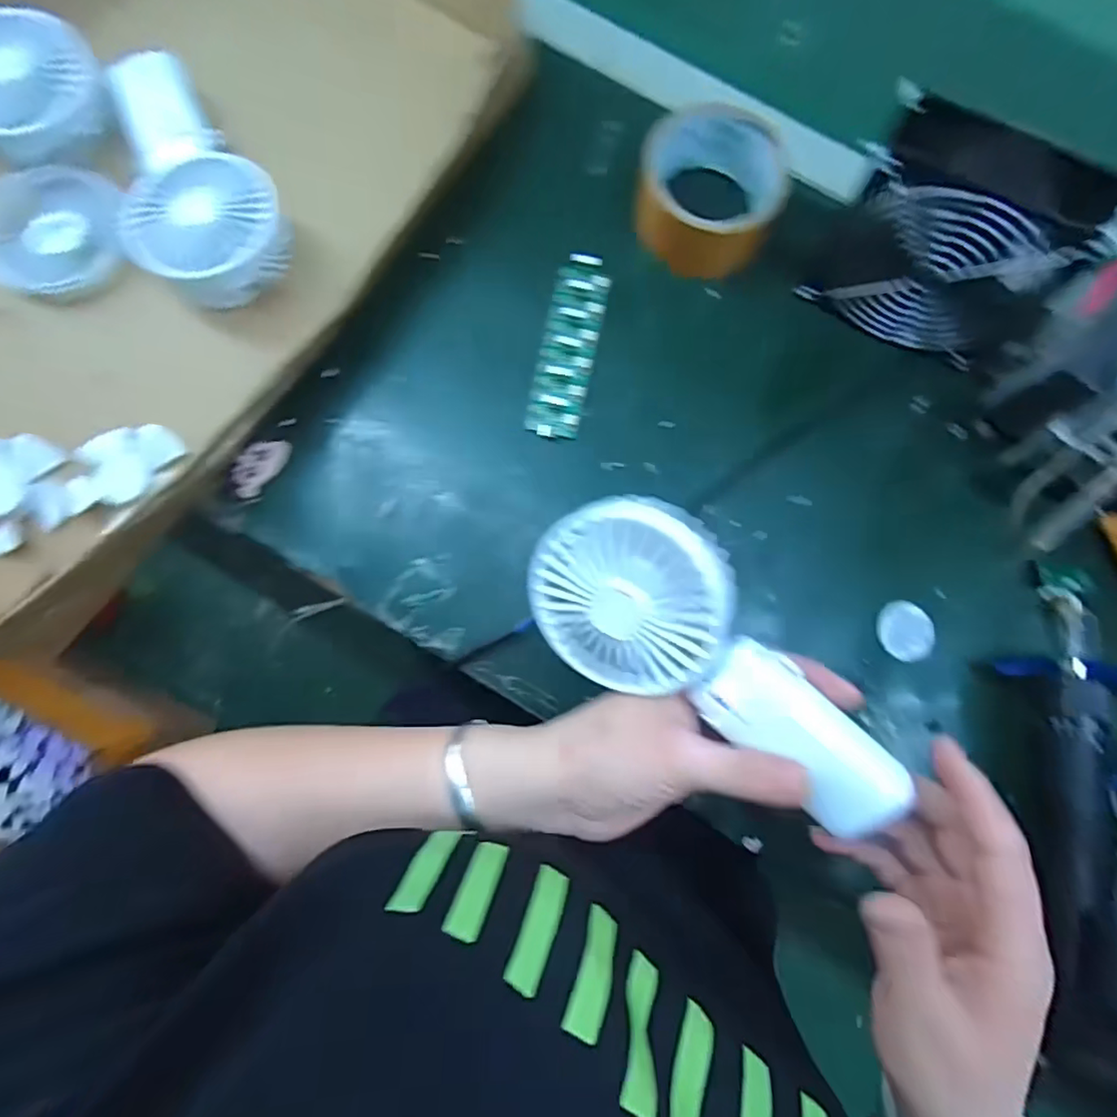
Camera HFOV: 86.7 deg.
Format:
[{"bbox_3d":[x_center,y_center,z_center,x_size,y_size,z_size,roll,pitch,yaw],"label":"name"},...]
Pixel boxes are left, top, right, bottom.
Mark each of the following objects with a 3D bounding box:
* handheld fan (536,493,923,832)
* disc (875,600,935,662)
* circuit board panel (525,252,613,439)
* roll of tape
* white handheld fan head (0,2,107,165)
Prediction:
[{"bbox_3d":[0.069,0.046,0.279,0.182,0.042,0.088,46,122,-2],"label":"handheld fan"},{"bbox_3d":[0.218,0.046,0.371,0.034,0.004,0.037,0,83,0],"label":"disc"},{"bbox_3d":[0.007,-0.138,0.388,0.036,0.011,0.118,13,87,-6],"label":"circuit board panel"},{"bbox_3d":[0.098,-0.240,0.390,0.090,0.043,0.088,0,83,0],"label":"roll of tape"},{"bbox_3d":[-0.353,-0.304,0.386,0.100,0.038,0.100,0,82,-1],"label":"white handheld fan head"}]

